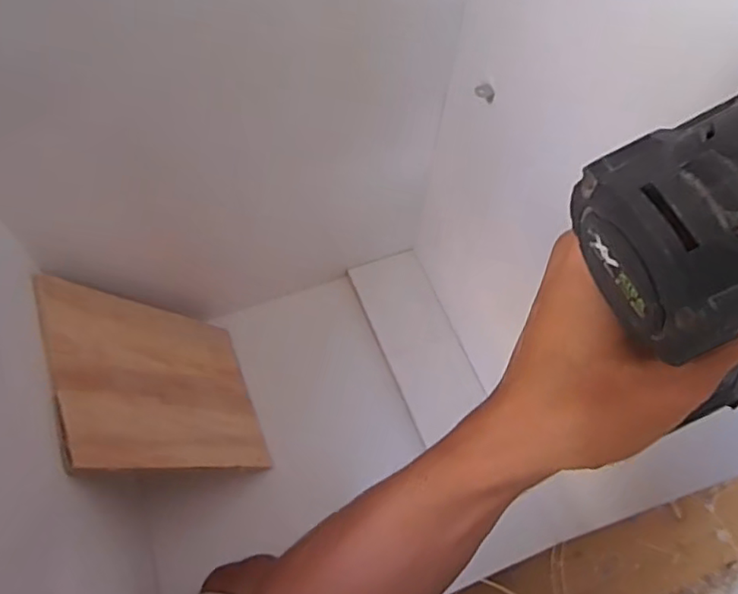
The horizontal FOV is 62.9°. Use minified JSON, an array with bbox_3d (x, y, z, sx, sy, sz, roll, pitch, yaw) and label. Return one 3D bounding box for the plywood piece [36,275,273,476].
[{"bbox_3d":[-0.233,0.094,0.690,0.014,0.289,0.216,-34,61,18],"label":"plywood piece"}]

